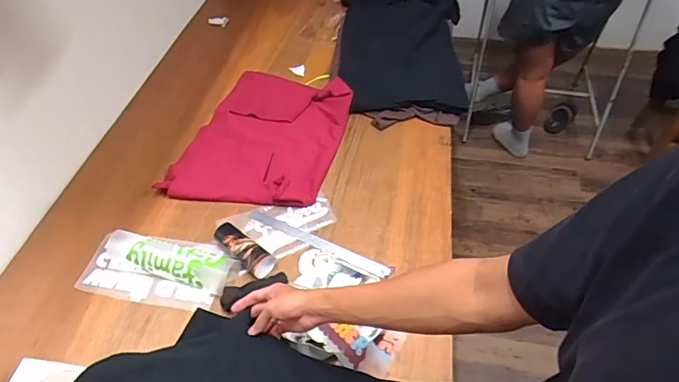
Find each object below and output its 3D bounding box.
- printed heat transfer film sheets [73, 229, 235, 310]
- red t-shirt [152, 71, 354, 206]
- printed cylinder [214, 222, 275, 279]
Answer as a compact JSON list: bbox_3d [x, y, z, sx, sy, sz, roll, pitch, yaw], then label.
[{"bbox_3d":[-0.361,0.143,0.874,0.293,0.055,0.131,7,49,7],"label":"printed heat transfer film sheets"},{"bbox_3d":[-0.182,-0.151,1.131,0.351,0.031,0.479,12,50,11],"label":"red t-shirt"},{"bbox_3d":[-0.195,0.113,0.902,0.151,0.049,0.057,36,58,28],"label":"printed cylinder"}]

